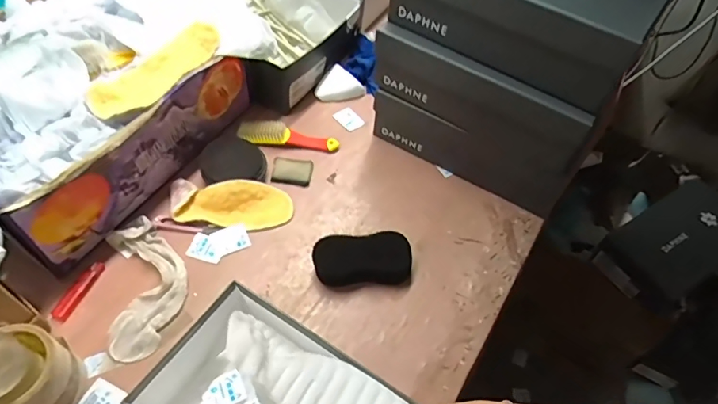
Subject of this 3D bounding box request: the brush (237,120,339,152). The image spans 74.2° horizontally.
[{"bbox_3d":[-0.111,-0.104,0.749,0.155,0.024,0.035,6,54,-1],"label":"brush"}]

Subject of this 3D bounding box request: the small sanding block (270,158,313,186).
[{"bbox_3d":[-0.102,-0.047,0.724,0.058,0.008,0.046,5,54,-1],"label":"small sanding block"}]

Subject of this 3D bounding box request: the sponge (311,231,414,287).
[{"bbox_3d":[0.006,0.075,0.627,0.127,0.035,0.061,1,54,-5],"label":"sponge"}]

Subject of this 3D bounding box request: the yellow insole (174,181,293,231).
[{"bbox_3d":[-0.172,0.006,0.664,0.153,0.030,0.063,-2,54,-6],"label":"yellow insole"}]

